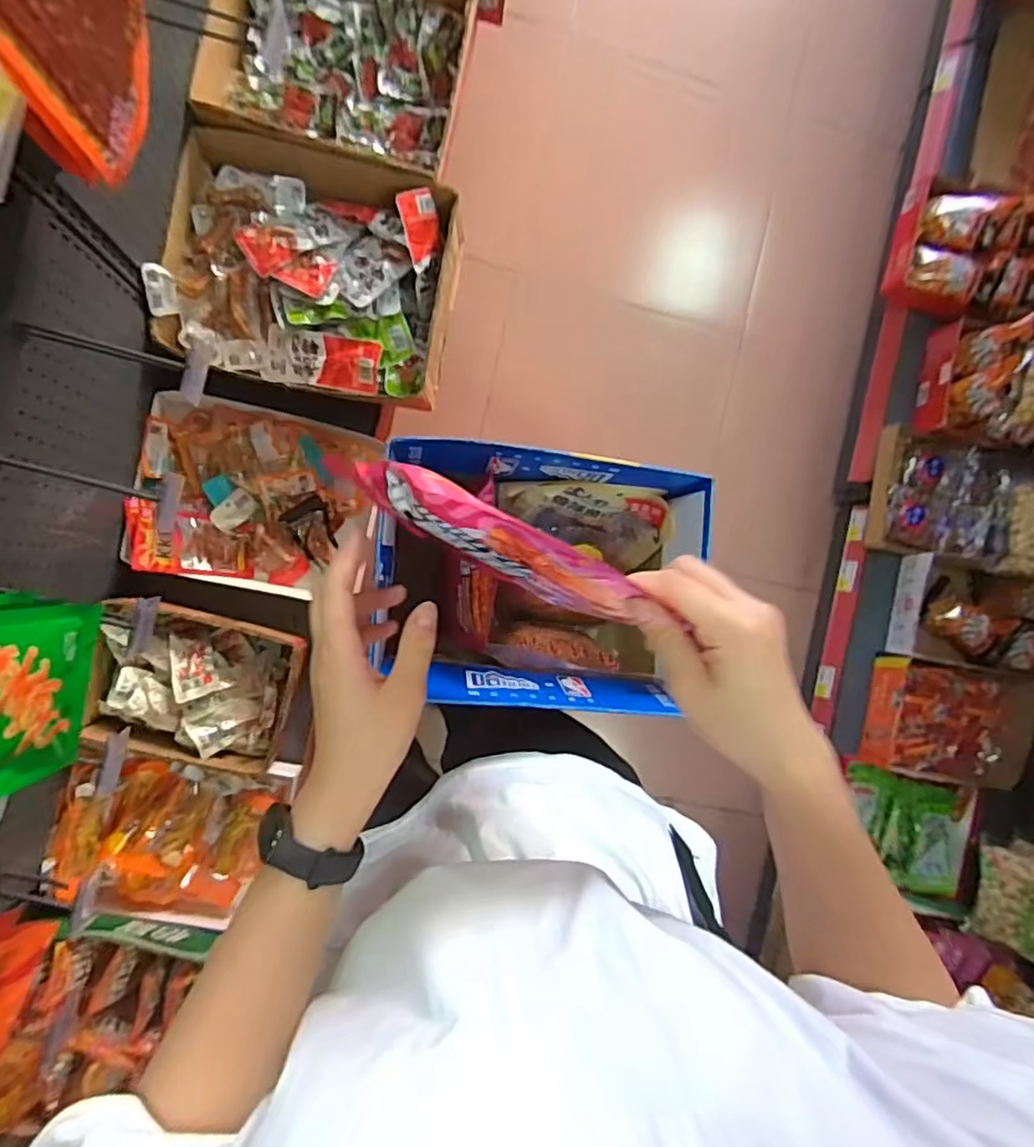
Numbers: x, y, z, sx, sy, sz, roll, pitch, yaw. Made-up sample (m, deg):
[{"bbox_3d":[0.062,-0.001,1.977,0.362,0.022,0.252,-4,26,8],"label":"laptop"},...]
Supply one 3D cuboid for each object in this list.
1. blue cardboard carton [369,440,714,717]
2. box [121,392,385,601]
[{"bbox_3d":[0.024,0.005,0.673,0.287,0.162,0.237,4,90,-8],"label":"blue cardboard carton"},{"bbox_3d":[-0.426,-0.121,1.061,0.356,0.085,0.291,12,89,-8],"label":"box"}]

